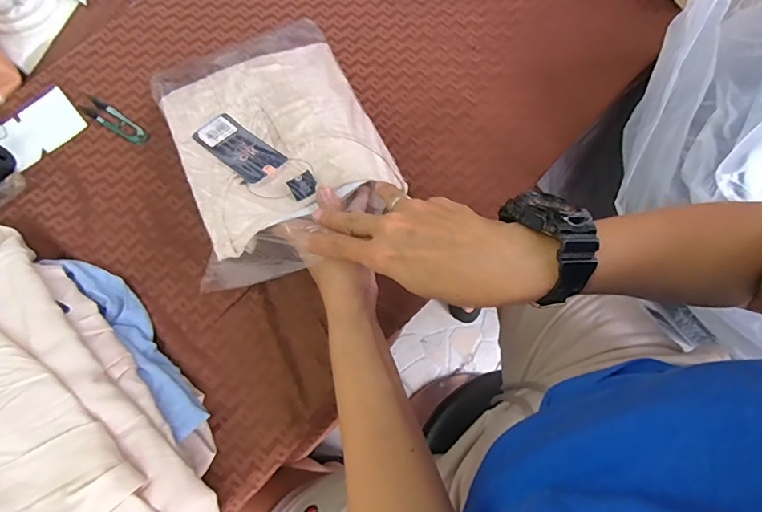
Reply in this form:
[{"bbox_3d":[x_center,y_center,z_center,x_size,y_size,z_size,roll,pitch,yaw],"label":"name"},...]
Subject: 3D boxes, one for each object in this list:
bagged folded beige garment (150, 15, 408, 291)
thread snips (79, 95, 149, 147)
[{"bbox_3d":[-0.120,-0.141,0.498,0.204,0.033,0.340,-23,58,-8],"label":"bagged folded beige garment"},{"bbox_3d":[-0.325,-0.165,0.552,0.101,0.005,0.024,32,75,12],"label":"thread snips"}]

